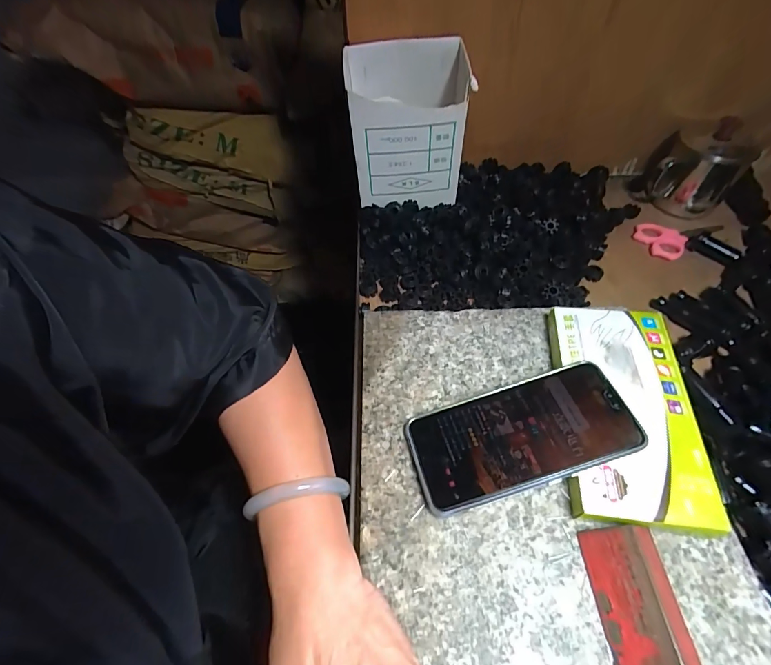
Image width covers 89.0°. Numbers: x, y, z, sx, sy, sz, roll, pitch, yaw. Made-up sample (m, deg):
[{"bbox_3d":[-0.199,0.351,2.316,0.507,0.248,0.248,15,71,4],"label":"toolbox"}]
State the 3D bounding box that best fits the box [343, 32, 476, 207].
[{"bbox_3d":[0.023,-0.222,0.432,0.125,0.139,0.086,-4,56,-1],"label":"box"}]

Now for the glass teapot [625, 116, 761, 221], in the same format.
[{"bbox_3d":[0.371,-0.203,0.474,0.098,0.098,0.077,32,62,21],"label":"glass teapot"}]

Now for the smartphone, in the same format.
[{"bbox_3d":[0.098,0.075,0.289,0.158,0.005,0.075,-19,52,0],"label":"smartphone"}]

